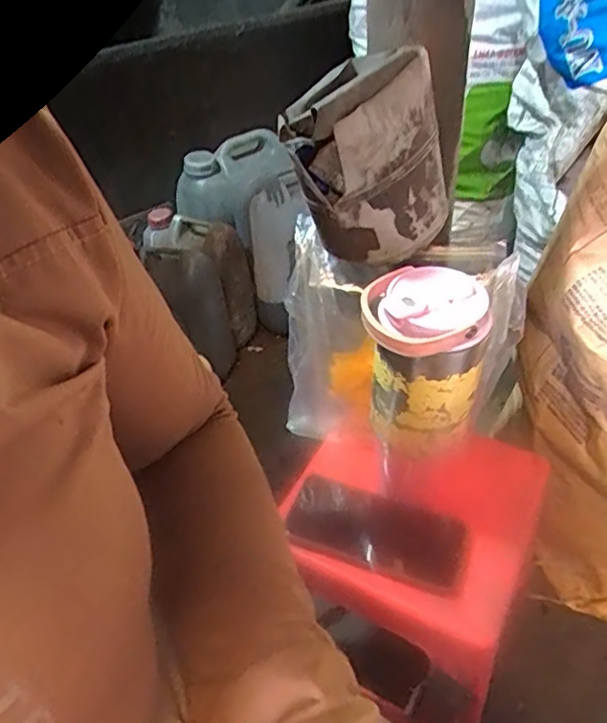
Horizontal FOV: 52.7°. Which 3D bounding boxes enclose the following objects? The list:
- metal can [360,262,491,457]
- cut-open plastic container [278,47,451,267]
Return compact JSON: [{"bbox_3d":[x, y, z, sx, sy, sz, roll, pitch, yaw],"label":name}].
[{"bbox_3d":[0.092,-0.002,0.495,0.088,0.143,0.080,-3,39,2],"label":"metal can"},{"bbox_3d":[0.049,-0.147,0.465,0.120,0.140,0.080,-34,48,-31],"label":"cut-open plastic container"}]

